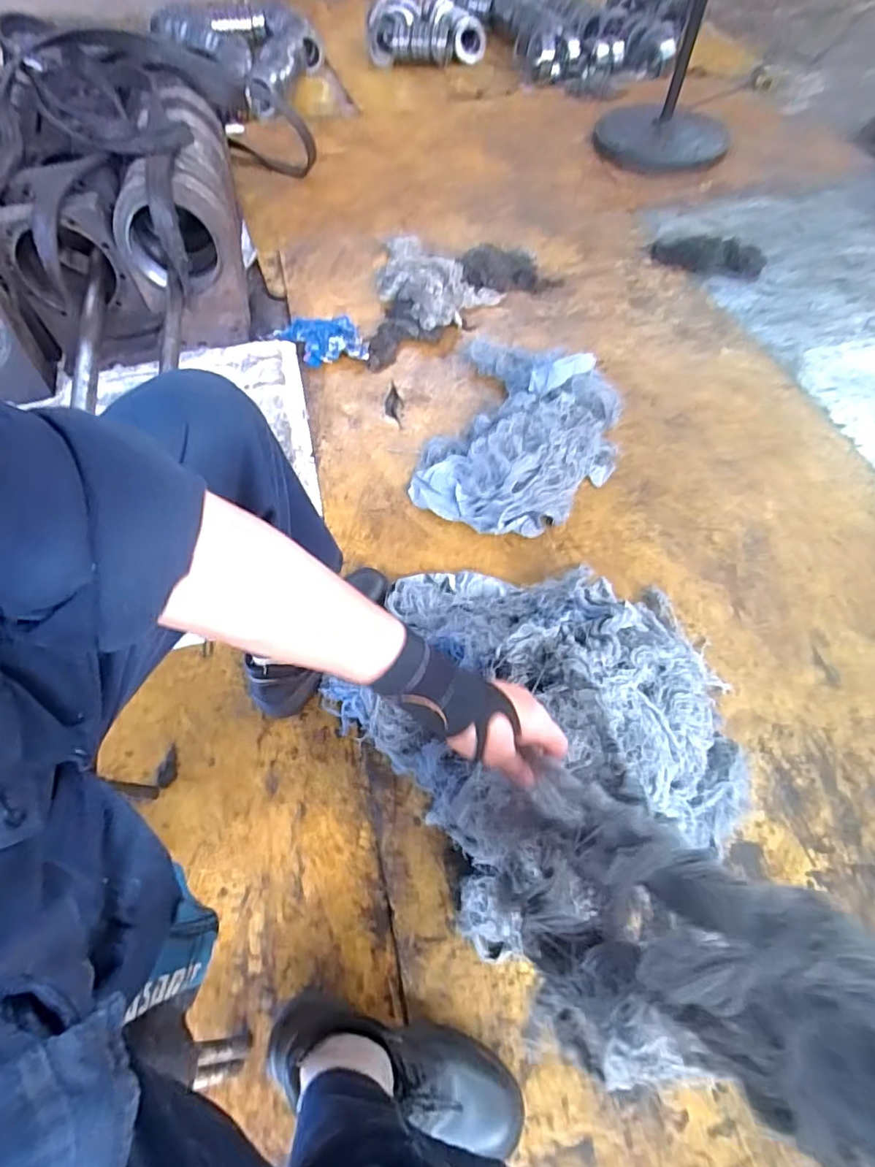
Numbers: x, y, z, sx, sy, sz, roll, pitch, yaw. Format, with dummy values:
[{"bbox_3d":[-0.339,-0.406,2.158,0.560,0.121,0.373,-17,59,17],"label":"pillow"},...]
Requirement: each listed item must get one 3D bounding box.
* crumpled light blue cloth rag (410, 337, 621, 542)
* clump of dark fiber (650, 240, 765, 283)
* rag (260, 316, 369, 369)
[{"bbox_3d":[0.173,-0.308,1.052,0.341,0.108,0.476,17,62,11],"label":"crumpled light blue cloth rag"},{"bbox_3d":[0.669,-0.809,1.373,0.259,0.032,0.139,21,63,13],"label":"clump of dark fiber"},{"bbox_3d":[-0.273,-0.539,1.232,0.240,0.052,0.104,12,61,9],"label":"rag"}]

